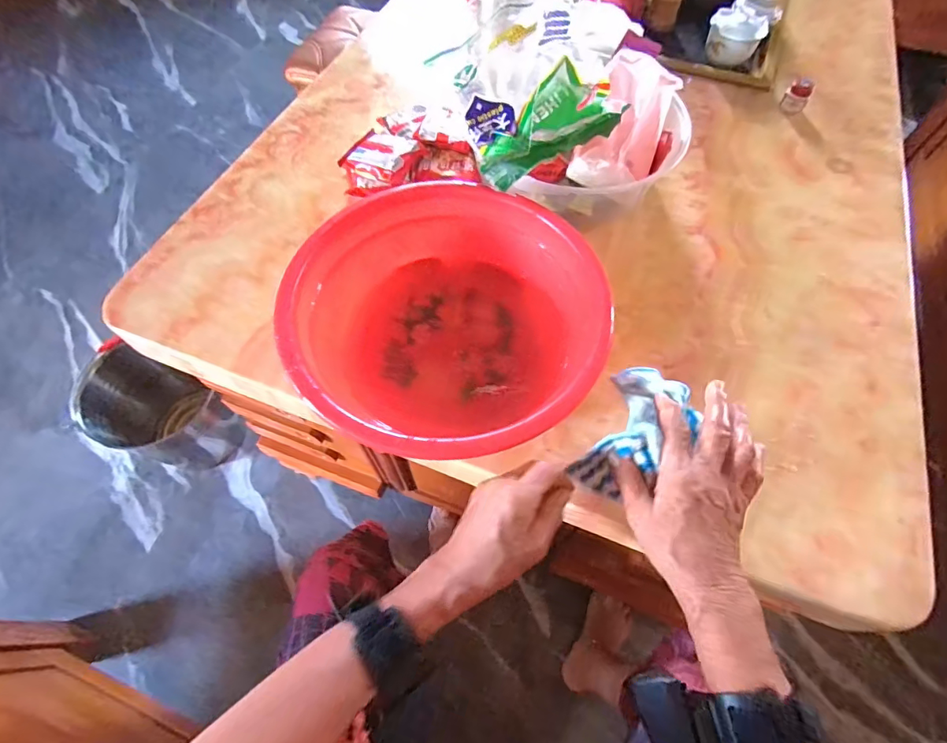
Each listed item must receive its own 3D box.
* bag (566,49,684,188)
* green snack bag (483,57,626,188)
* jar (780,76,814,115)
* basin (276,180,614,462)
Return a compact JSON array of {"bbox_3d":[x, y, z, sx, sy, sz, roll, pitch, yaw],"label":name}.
[{"bbox_3d":[0.188,-0.308,0.586,0.092,0.093,0.152,21,63,9],"label":"bag"},{"bbox_3d":[0.086,-0.277,0.534,0.203,0.065,0.064,-33,67,-18],"label":"green snack bag"},{"bbox_3d":[0.512,-0.434,0.755,0.035,0.046,0.028,36,66,16],"label":"jar"},{"bbox_3d":[-0.026,-0.056,0.497,0.295,0.097,0.288,1,61,-1],"label":"basin"}]

